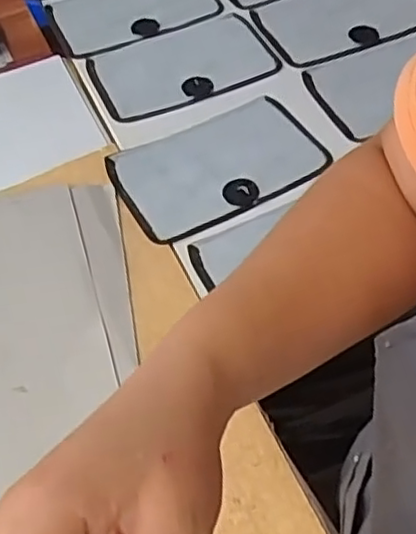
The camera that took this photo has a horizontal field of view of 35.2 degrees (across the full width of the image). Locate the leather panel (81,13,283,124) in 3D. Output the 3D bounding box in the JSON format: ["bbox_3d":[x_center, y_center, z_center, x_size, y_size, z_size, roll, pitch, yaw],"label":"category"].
[{"bbox_3d":[-0.034,-0.260,0.834,0.222,0.010,0.140,-20,56,-12],"label":"leather panel"}]

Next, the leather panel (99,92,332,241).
[{"bbox_3d":[0.011,-0.116,0.726,0.221,0.009,0.140,-24,57,-14],"label":"leather panel"}]

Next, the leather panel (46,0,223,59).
[{"bbox_3d":[-0.103,-0.355,0.898,0.214,0.010,0.132,-22,55,-12],"label":"leather panel"}]

